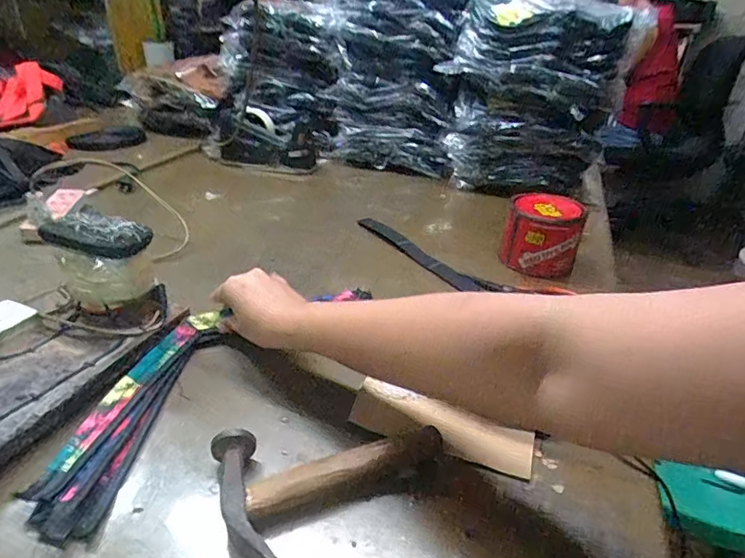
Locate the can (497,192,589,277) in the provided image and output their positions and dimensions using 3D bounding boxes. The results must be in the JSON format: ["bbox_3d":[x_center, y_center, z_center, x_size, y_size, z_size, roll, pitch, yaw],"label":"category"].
[{"bbox_3d":[0.240,-0.063,0.688,0.104,0.090,0.094,10,31,12],"label":"can"}]

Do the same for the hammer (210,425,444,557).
[{"bbox_3d":[-0.021,0.147,0.361,0.172,0.030,0.114,-10,33,-22],"label":"hammer"}]

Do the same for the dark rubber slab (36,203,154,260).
[{"bbox_3d":[-0.261,-0.043,0.454,0.096,0.027,0.046,14,32,18],"label":"dark rubber slab"}]

